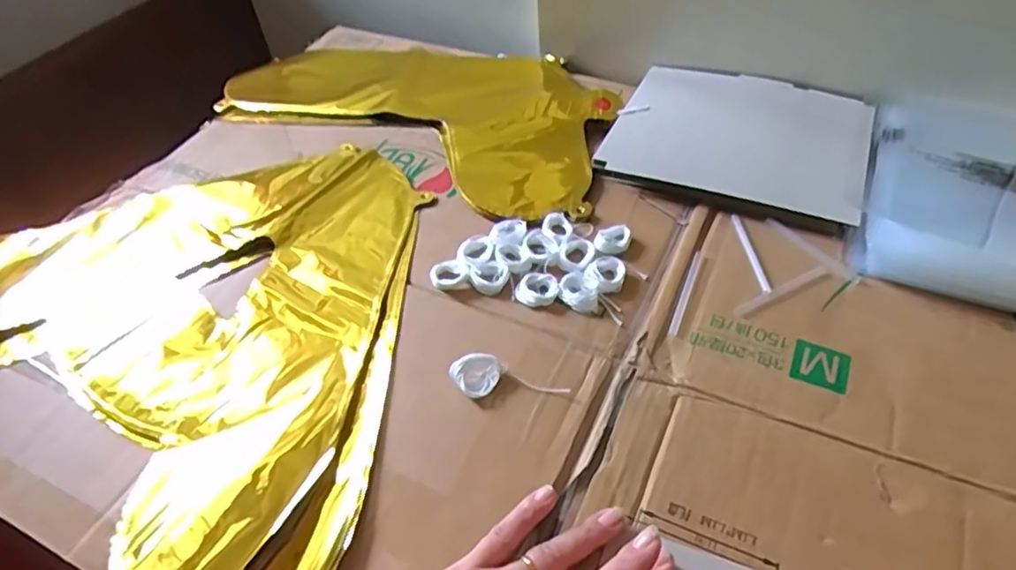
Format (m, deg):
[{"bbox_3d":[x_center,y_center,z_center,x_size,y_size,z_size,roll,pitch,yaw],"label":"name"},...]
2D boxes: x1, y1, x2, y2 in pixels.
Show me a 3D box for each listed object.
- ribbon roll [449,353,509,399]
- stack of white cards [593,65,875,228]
[{"bbox_3d":[-0.017,0.056,0.416,0.034,0.014,0.024,-26,51,-19],"label":"ribbon roll"},{"bbox_3d":[0.193,-0.127,0.552,0.195,0.015,0.163,16,51,18],"label":"stack of white cards"}]

